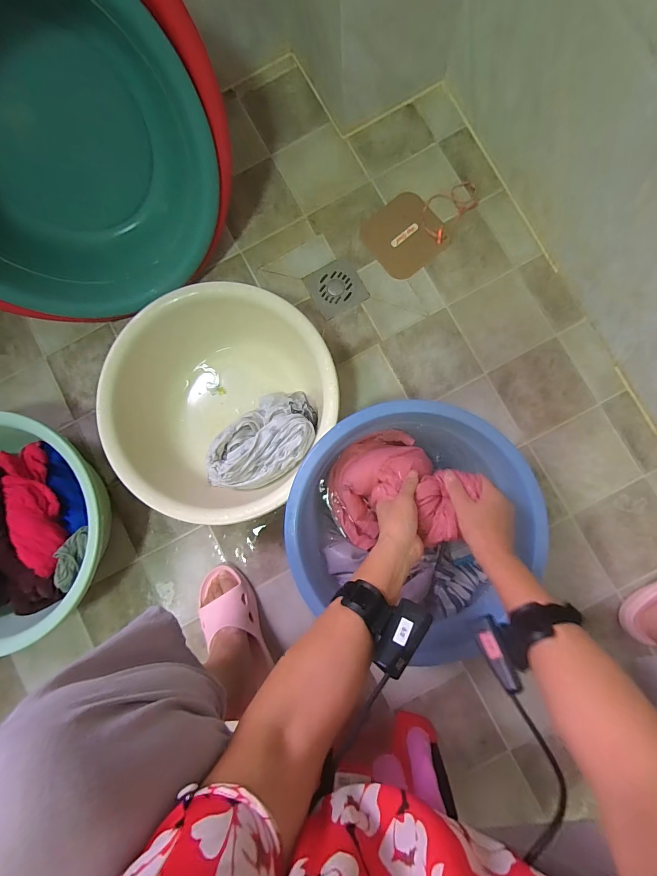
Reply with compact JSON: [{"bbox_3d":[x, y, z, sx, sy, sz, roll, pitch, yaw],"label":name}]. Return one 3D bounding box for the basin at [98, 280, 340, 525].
[{"bbox_3d":[-0.184,-0.062,0.647,0.356,0.147,0.372,0,87,5],"label":"basin"}]

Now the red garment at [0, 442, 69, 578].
[{"bbox_3d":[-0.515,0.124,0.631,0.078,0.060,0.230,-19,85,3],"label":"red garment"}]

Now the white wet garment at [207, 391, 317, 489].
[{"bbox_3d":[-0.121,0.012,0.645,0.227,0.114,0.137,-32,85,2],"label":"white wet garment"}]

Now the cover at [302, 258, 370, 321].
[{"bbox_3d":[0.016,-0.300,0.721,0.101,0.005,0.101,-29,85,3],"label":"cover"}]

